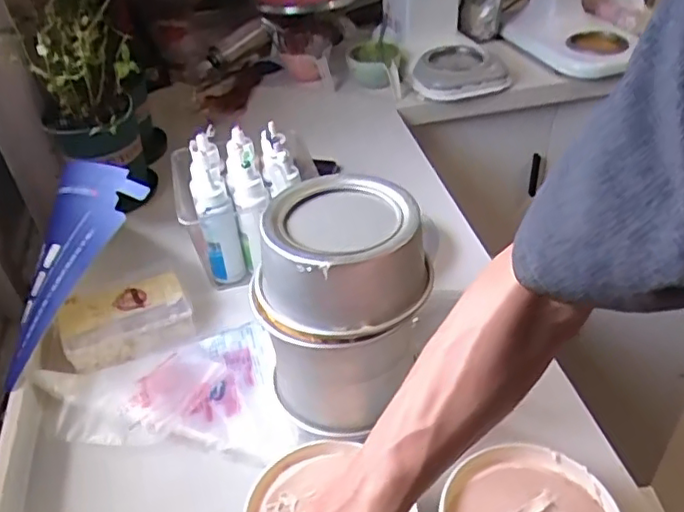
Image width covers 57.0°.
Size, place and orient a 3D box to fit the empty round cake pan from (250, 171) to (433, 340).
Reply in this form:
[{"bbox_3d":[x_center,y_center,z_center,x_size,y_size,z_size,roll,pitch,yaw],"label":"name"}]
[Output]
[{"bbox_3d":[-0.005,-0.004,0.569,0.144,0.076,0.139,-3,39,2],"label":"empty round cake pan"}]

